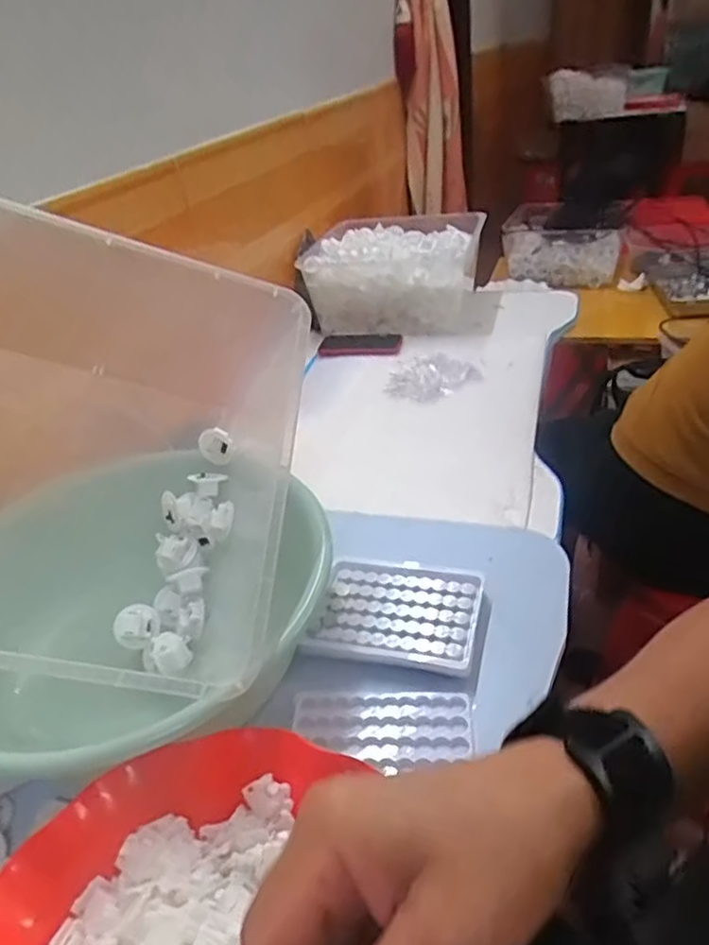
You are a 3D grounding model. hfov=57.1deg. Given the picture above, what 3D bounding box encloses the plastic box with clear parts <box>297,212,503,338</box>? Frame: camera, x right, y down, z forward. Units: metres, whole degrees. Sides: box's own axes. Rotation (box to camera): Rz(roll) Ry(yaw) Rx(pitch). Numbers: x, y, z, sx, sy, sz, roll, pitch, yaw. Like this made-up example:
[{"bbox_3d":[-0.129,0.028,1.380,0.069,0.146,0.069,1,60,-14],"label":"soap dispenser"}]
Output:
[{"bbox_3d":[0.094,-0.349,1.167,0.308,0.149,0.256,4,35,16],"label":"plastic box with clear parts"}]

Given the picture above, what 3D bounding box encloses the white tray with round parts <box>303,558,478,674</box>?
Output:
[{"bbox_3d":[0.035,0.111,0.518,0.125,0.019,0.098,4,35,16],"label":"white tray with round parts"}]

